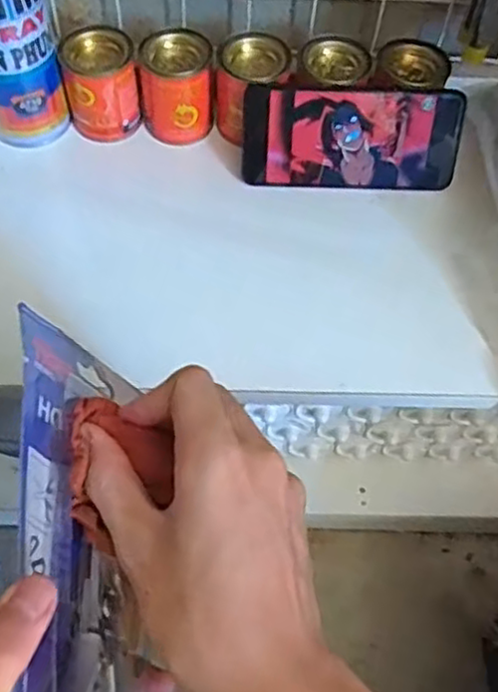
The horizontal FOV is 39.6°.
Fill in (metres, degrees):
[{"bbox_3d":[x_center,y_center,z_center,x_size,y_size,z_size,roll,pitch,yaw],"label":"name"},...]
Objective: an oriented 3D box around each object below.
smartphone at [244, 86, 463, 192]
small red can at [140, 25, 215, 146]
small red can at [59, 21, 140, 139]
[{"bbox_3d":[0.078,-0.155,0.524,0.161,0.074,0.009,1,31,-3],"label":"smartphone"},{"bbox_3d":[-0.054,-0.201,0.541,0.052,0.070,0.051,1,56,-2],"label":"small red can"},{"bbox_3d":[-0.114,-0.200,0.539,0.053,0.072,0.048,-9,57,-9],"label":"small red can"}]

